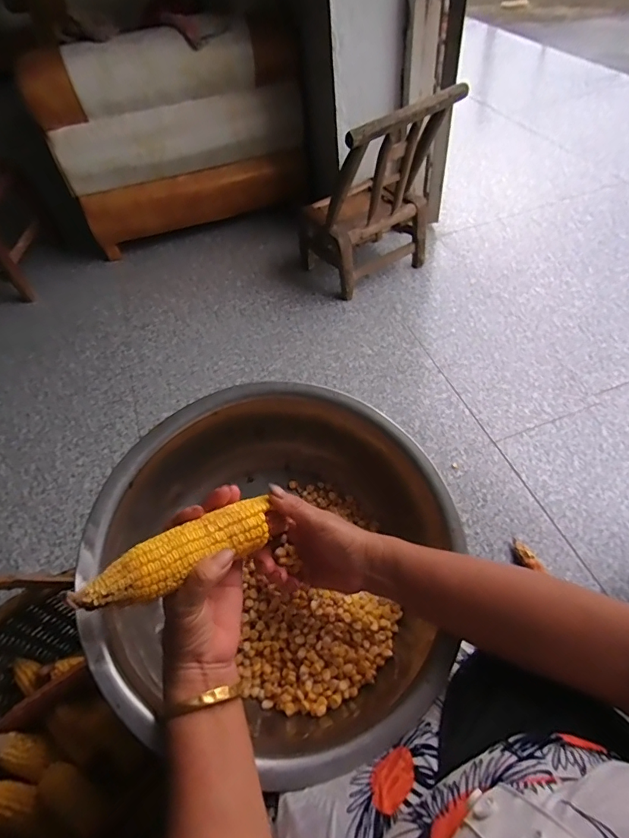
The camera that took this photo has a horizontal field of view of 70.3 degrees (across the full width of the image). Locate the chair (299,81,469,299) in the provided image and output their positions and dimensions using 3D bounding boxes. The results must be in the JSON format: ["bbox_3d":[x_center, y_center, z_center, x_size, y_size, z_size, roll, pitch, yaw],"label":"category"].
[{"bbox_3d":[0.161,-0.622,1.242,0.327,0.502,0.295,-29,57,-15],"label":"chair"}]

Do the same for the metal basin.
[{"bbox_3d":[-0.032,0.133,0.440,0.314,0.156,0.320,-3,54,4],"label":"metal basin"}]

